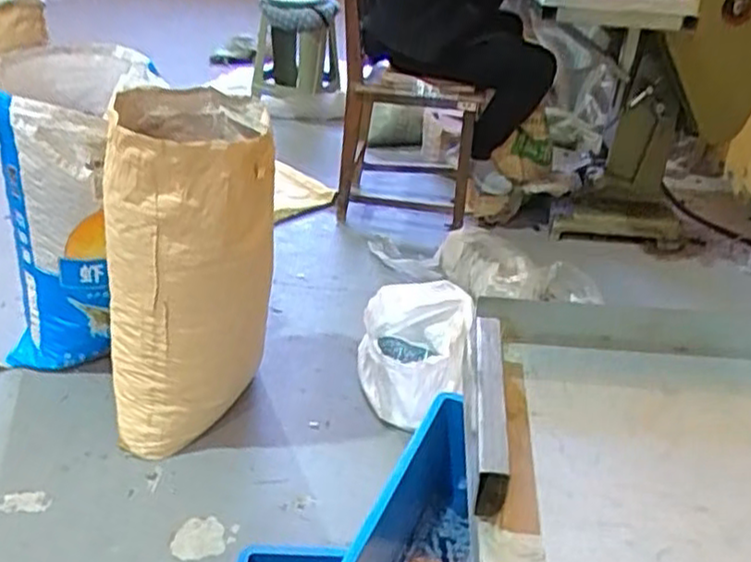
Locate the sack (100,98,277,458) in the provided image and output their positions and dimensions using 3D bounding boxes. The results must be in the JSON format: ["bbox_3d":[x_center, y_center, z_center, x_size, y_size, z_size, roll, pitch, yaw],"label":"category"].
[{"bbox_3d":[-0.401,-0.037,1.599,0.336,0.641,0.413,-3,32,-12],"label":"sack"}]

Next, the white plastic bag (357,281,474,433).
[{"bbox_3d":[0.087,0.169,1.824,0.275,0.193,0.388,9,31,7],"label":"white plastic bag"}]

